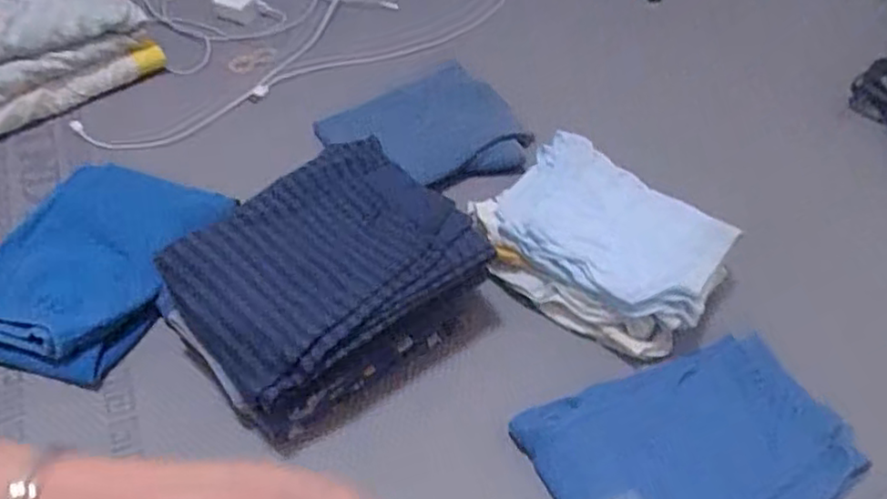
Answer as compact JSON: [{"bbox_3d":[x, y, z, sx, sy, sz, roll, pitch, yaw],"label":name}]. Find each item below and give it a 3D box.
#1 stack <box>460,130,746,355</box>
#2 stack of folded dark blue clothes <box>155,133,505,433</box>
[{"bbox_3d":[0.170,-0.015,0.729,0.253,0.073,0.205,31,53,21],"label":"stack"},{"bbox_3d":[-0.115,0.028,0.640,0.255,0.093,0.204,-31,58,-29],"label":"stack of folded dark blue clothes"}]

